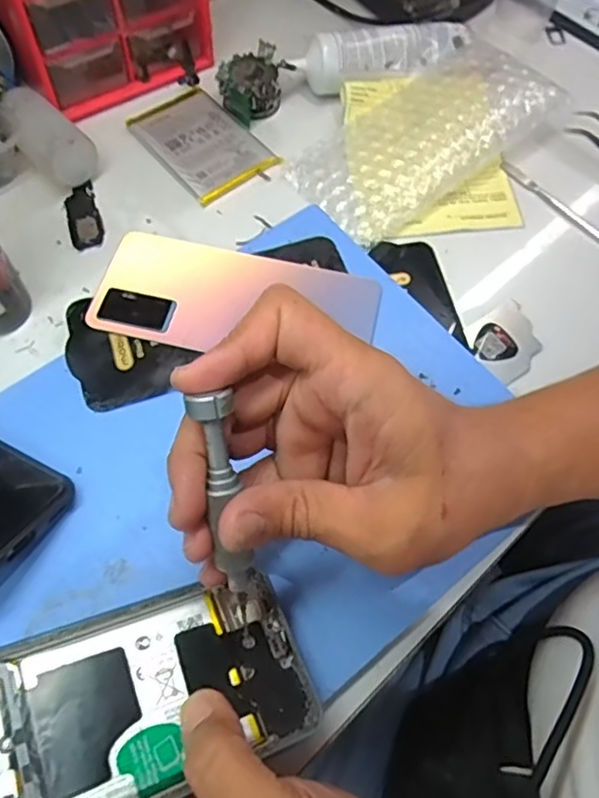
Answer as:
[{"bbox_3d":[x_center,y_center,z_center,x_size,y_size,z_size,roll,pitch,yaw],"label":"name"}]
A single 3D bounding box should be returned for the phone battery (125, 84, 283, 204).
[{"bbox_3d":[-0.067,-0.177,0.421,0.063,0.004,0.096,-36,72,-17],"label":"phone battery"}]

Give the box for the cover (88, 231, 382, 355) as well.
[{"bbox_3d":[-0.036,-0.055,0.360,0.156,0.011,0.072,13,66,3],"label":"cover"}]

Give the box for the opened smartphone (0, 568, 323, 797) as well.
[{"bbox_3d":[-0.073,0.119,0.232,0.159,0.004,0.070,-12,60,-26],"label":"opened smartphone"}]

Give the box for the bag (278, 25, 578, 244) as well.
[{"bbox_3d":[0.086,-0.177,0.409,0.176,0.028,0.096,-41,74,-18],"label":"bag"}]

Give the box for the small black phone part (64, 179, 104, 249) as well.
[{"bbox_3d":[-0.139,-0.118,0.395,0.020,0.004,0.054,-16,67,-10],"label":"small black phone part"}]

